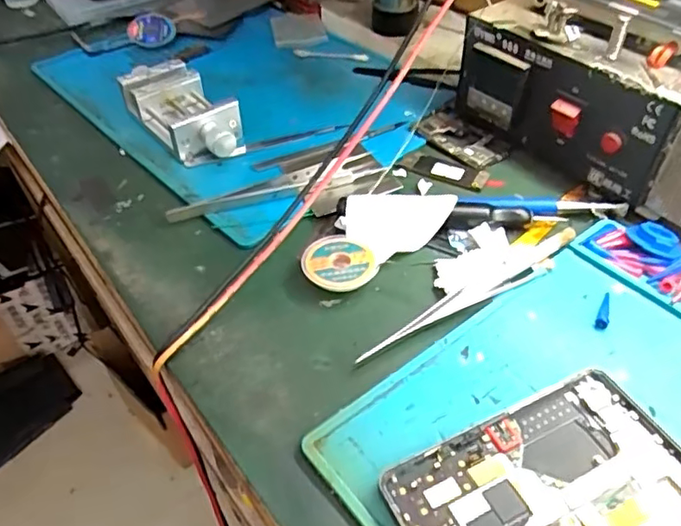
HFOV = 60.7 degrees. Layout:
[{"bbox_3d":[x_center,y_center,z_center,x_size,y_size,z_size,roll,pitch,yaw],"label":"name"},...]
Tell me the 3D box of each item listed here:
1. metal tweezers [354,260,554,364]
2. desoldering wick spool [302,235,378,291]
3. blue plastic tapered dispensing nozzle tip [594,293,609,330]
[{"bbox_3d":[0.067,0.023,0.330,0.136,0.007,0.011,-23,48,-18],"label":"metal tweezers"},{"bbox_3d":[-0.001,0.001,0.355,0.043,0.012,0.042,-2,45,2],"label":"desoldering wick spool"},{"bbox_3d":[0.148,0.026,0.325,0.006,0.004,0.028,21,50,23],"label":"blue plastic tapered dispensing nozzle tip"}]

